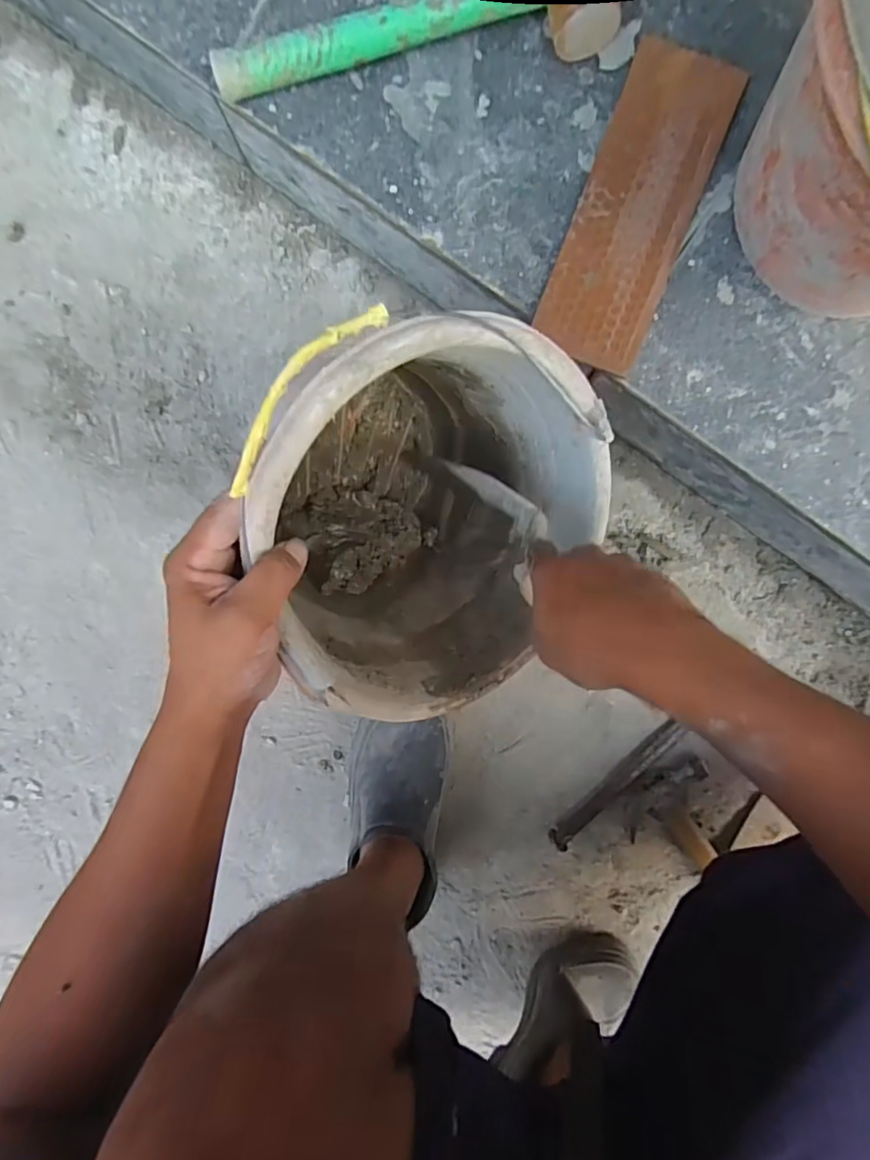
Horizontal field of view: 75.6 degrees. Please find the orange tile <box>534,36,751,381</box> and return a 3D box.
[{"bbox_3d":[0.164,-0.302,0.459,0.089,0.012,0.253,21,91,1],"label":"orange tile"}]

